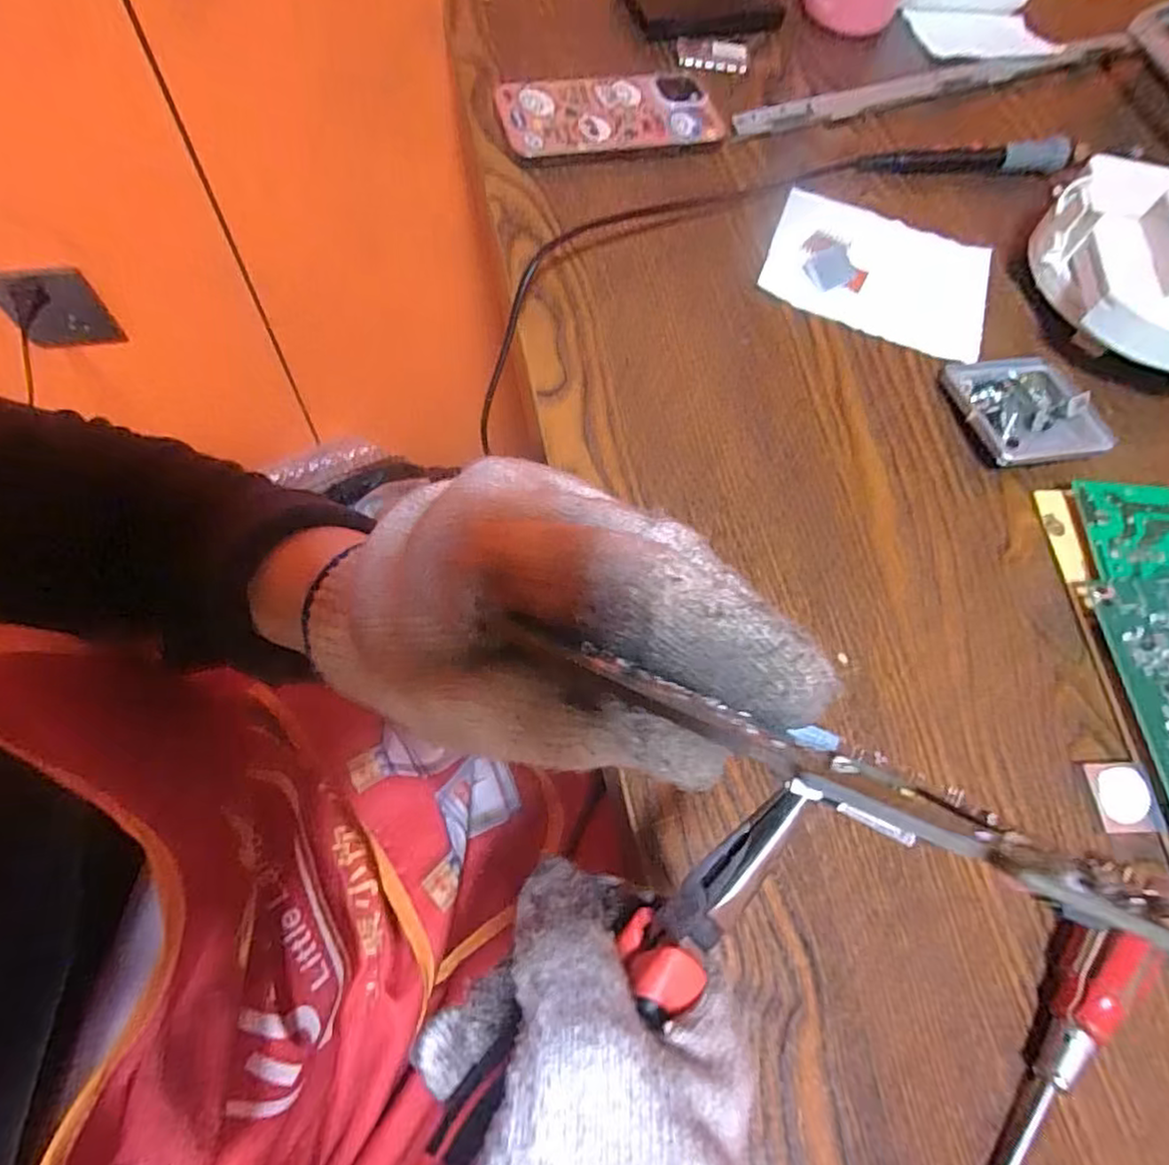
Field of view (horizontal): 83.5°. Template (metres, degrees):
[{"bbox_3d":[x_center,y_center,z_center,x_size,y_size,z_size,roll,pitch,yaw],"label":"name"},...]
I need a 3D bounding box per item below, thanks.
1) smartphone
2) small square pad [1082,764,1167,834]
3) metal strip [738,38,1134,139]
[{"bbox_3d":[0.016,-0.298,0.420,0.137,0.015,0.071,-13,68,-12],"label":"smartphone"},{"bbox_3d":[0.226,0.090,0.274,0.026,0.004,0.027,1,67,-2],"label":"small square pad"},{"bbox_3d":[0.255,-0.359,0.469,0.336,0.010,0.026,-19,69,-14],"label":"metal strip"}]

